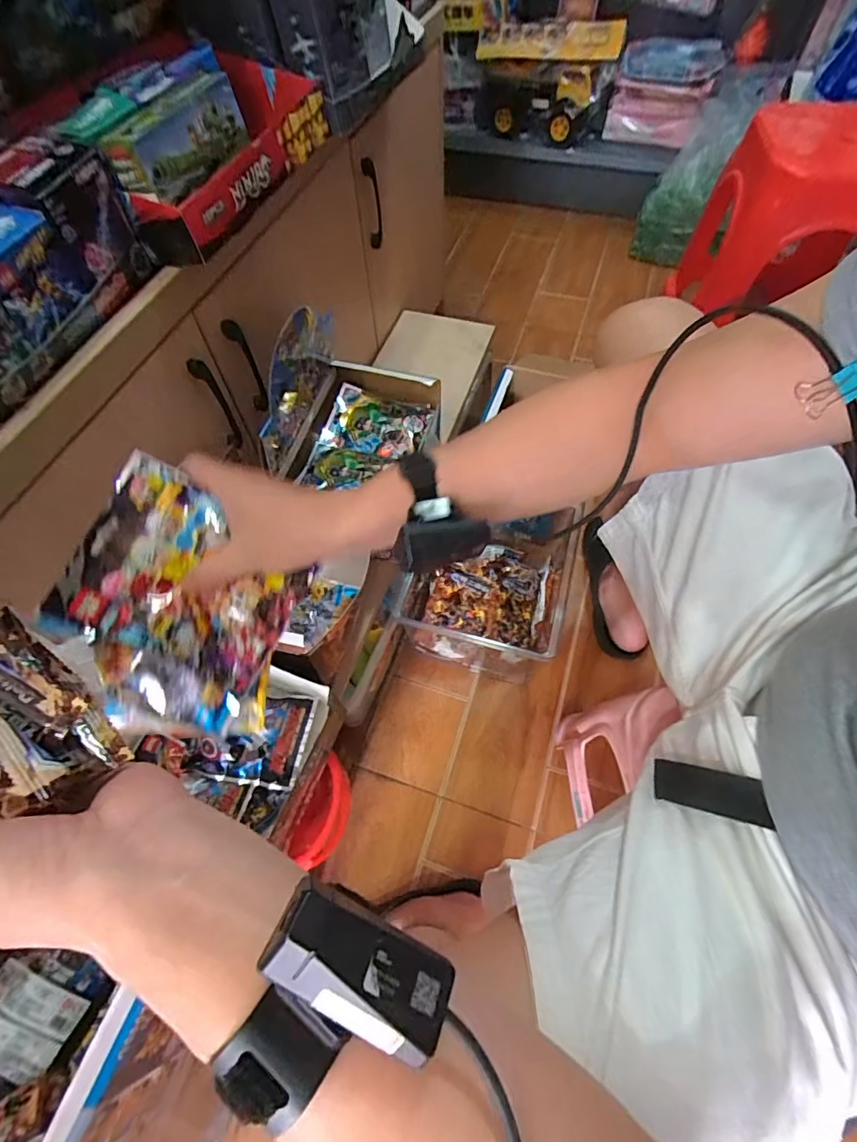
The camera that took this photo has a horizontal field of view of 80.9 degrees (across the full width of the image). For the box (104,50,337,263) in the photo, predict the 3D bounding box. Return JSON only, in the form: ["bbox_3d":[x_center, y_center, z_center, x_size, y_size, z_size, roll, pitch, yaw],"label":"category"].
[{"bbox_3d":[-0.198,-0.429,0.497,0.085,0.091,0.281,15,61,11],"label":"box"}]

